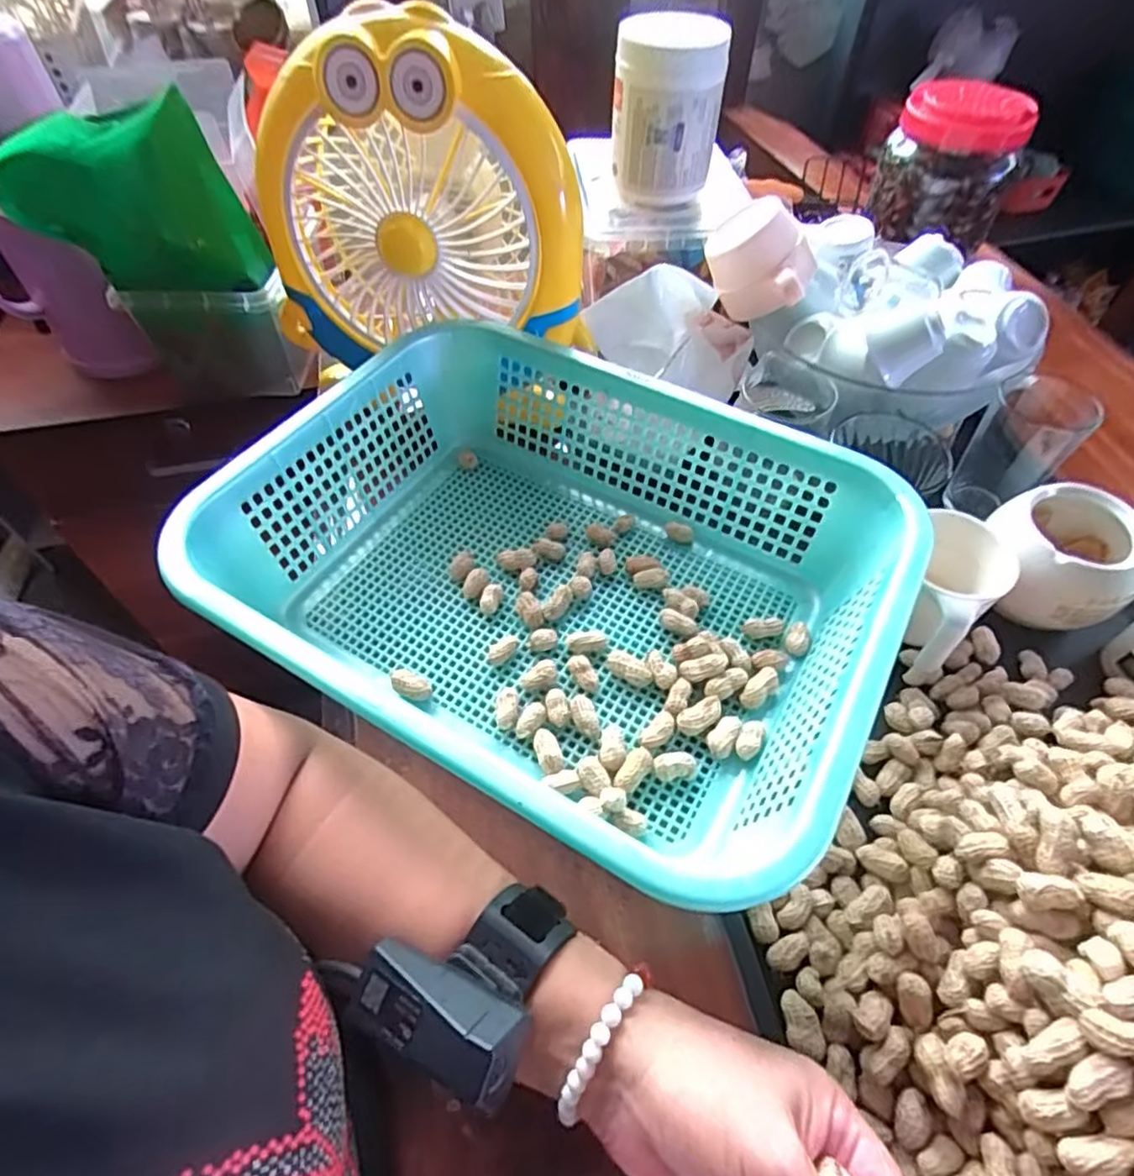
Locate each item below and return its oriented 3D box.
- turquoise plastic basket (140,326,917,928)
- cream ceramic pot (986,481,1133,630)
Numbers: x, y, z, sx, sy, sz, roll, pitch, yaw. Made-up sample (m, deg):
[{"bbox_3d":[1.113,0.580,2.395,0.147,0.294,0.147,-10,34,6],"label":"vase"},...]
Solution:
[{"bbox_3d":[-0.009,-0.008,0.415,0.372,0.108,0.293,27,58,17],"label":"turquoise plastic basket"},{"bbox_3d":[0.346,-0.024,0.455,0.089,0.064,0.095,0,54,0],"label":"cream ceramic pot"}]

